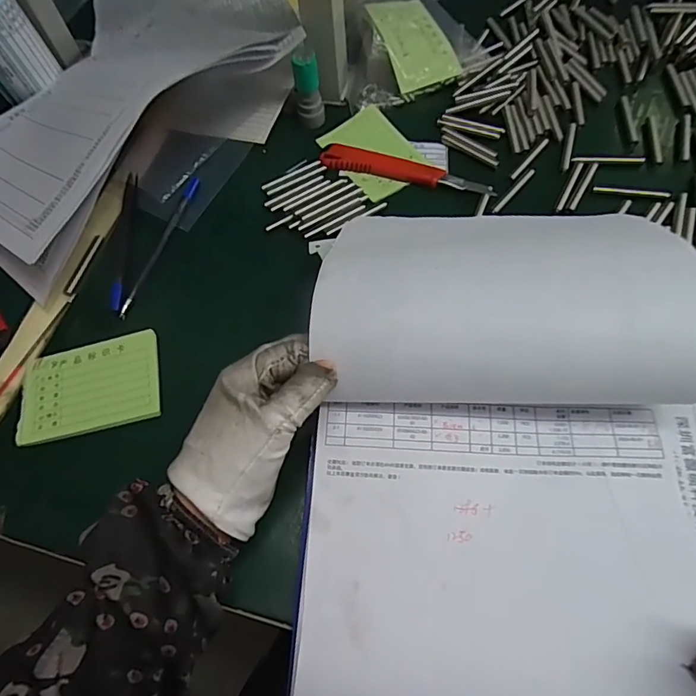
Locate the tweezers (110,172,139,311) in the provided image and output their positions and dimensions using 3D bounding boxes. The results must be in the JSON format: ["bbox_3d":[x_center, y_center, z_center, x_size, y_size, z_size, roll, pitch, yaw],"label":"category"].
[{"bbox_3d":[-0.189,-0.094,0.400,0.014,0.004,0.144,-6,64,0],"label":"tweezers"}]

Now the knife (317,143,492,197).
[{"bbox_3d":[0.050,-0.155,0.411,0.149,0.005,0.024,16,67,11],"label":"knife"}]

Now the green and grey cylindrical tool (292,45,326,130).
[{"bbox_3d":[-0.034,-0.227,0.417,0.022,0.063,0.018,-10,64,-1],"label":"green and grey cylindrical tool"}]

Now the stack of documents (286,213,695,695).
[{"bbox_3d":[0.098,0.064,0.248,0.242,0.077,0.309,2,65,5],"label":"stack of documents"}]

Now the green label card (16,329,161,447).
[{"bbox_3d":[-0.186,0.028,0.345,0.097,0.007,0.068,-13,65,-3],"label":"green label card"}]

